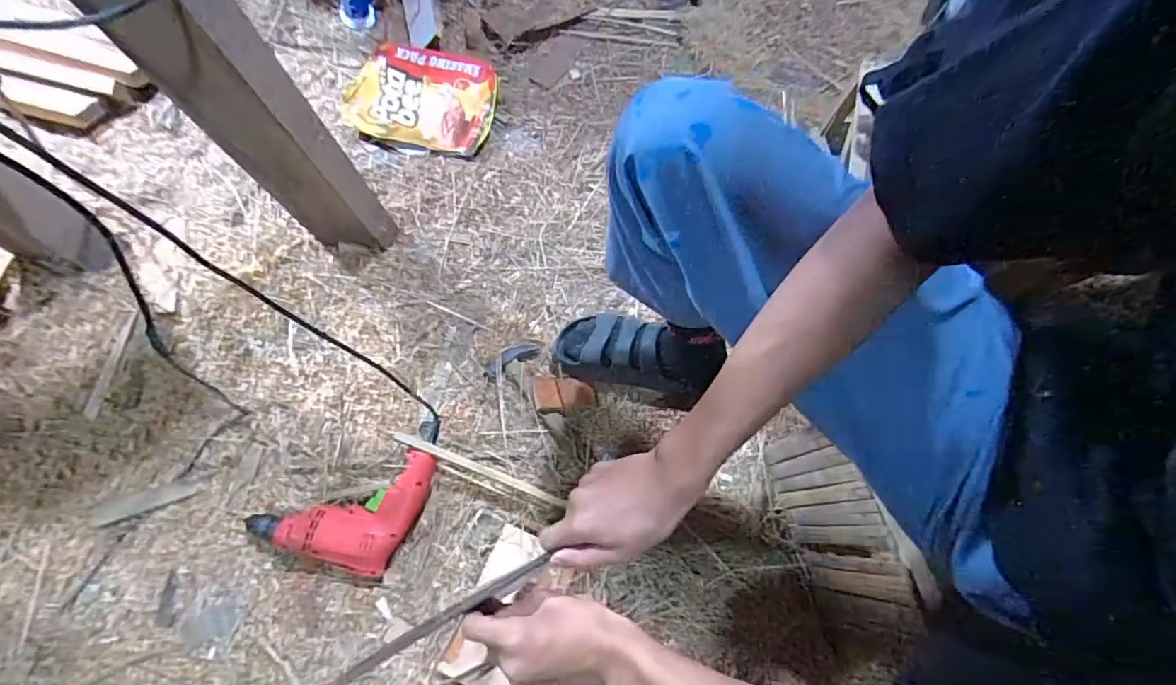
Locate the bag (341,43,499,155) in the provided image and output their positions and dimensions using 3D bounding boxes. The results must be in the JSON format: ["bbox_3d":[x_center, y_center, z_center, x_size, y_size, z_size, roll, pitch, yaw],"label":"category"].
[{"bbox_3d":[-0.333,-0.486,1.030,0.302,0.041,0.226,11,68,4],"label":"bag"}]

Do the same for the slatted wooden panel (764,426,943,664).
[{"bbox_3d":[0.291,0.229,0.604,0.019,0.258,0.252,-14,69,-3],"label":"slatted wooden panel"}]

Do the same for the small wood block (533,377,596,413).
[{"bbox_3d":[-0.037,0.079,0.810,0.092,0.022,0.056,-5,68,-2],"label":"small wood block"}]

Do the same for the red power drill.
[{"bbox_3d":[-0.312,0.241,0.724,0.284,0.057,0.152,-29,74,-11],"label":"red power drill"}]

